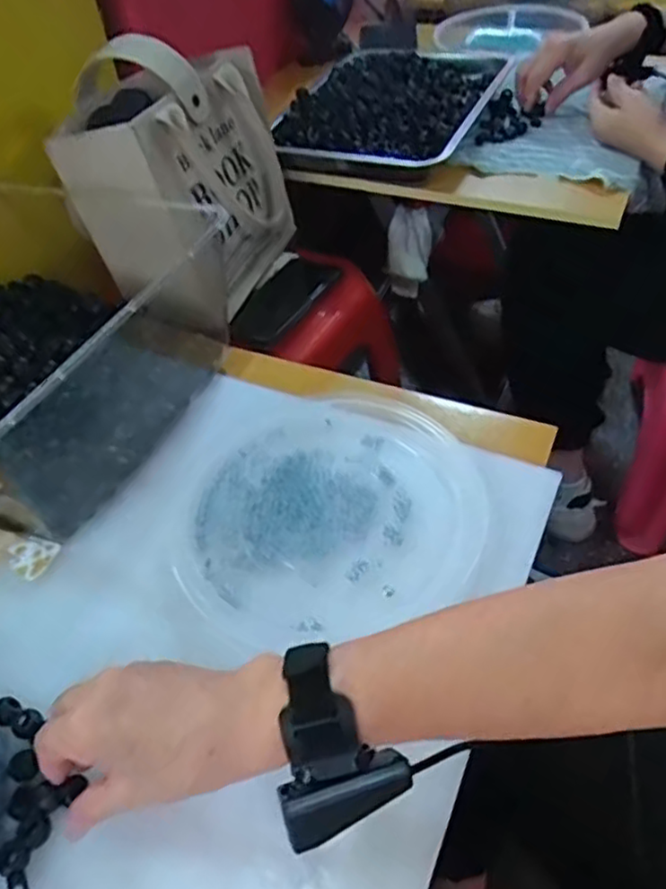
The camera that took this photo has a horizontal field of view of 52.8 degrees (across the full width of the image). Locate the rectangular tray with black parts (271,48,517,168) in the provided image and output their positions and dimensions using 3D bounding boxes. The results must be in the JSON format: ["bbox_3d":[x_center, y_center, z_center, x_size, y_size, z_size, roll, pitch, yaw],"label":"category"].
[{"bbox_3d":[0.078,-0.465,0.903,0.244,0.042,0.318,20,51,22],"label":"rectangular tray with black parts"}]

